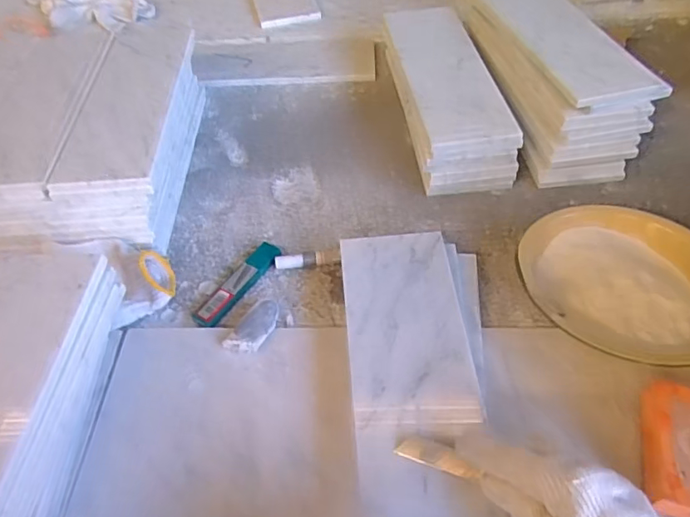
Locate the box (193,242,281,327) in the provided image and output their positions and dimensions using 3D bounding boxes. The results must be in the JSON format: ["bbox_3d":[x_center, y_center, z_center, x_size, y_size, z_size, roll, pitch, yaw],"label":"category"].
[{"bbox_3d":[-0.109,0.026,0.533,0.024,0.015,0.113,27,56,25],"label":"box"}]

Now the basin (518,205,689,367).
[{"bbox_3d":[0.256,0.022,0.478,0.187,0.047,0.143,20,54,20],"label":"basin"}]

